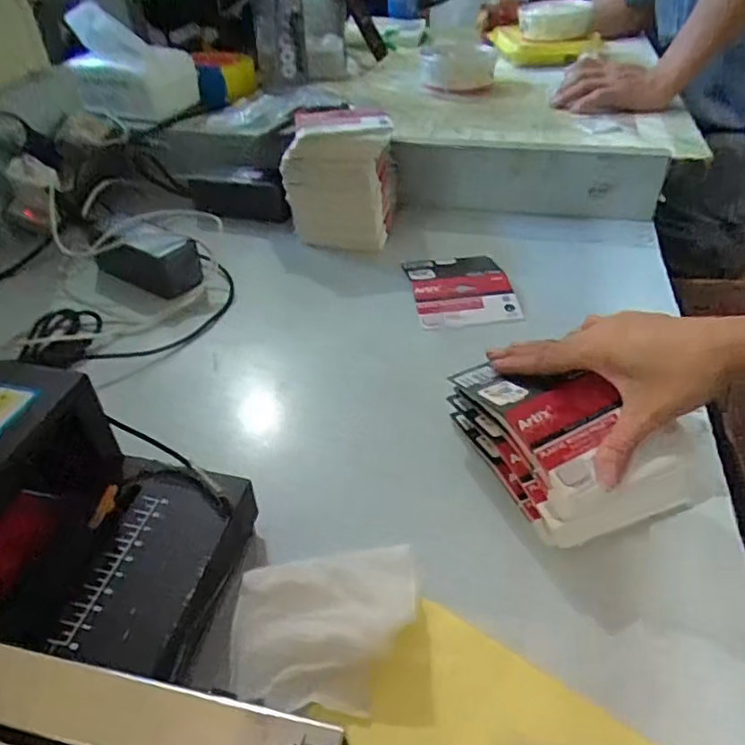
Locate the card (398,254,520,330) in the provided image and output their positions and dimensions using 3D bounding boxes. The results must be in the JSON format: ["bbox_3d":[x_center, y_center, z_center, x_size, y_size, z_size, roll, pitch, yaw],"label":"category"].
[{"bbox_3d":[0.090,-0.088,0.606,0.098,0.022,0.122,-5,40,-6],"label":"card"}]

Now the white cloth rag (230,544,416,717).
[{"bbox_3d":[-0.025,0.139,0.327,0.096,0.029,0.082,-1,40,-1],"label":"white cloth rag"}]

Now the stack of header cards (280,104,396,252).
[{"bbox_3d":[-0.033,-0.228,0.692,0.122,0.133,0.100,5,40,6],"label":"stack of header cards"}]

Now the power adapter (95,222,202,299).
[{"bbox_3d":[-0.239,-0.123,0.632,0.114,0.047,0.057,23,45,25],"label":"power adapter"}]

